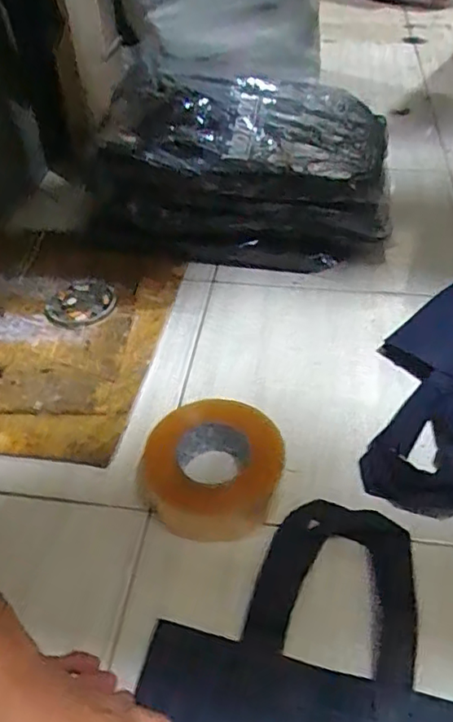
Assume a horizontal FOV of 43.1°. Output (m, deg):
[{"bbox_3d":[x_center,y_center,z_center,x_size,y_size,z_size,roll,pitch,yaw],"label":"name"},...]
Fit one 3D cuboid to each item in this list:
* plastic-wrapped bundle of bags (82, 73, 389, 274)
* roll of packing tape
[{"bbox_3d":[0.038,-0.313,0.929,0.416,0.215,0.284,4,45,7],"label":"plastic-wrapped bundle of bags"},{"bbox_3d":[-0.019,0.110,0.605,0.149,0.059,0.136,-2,44,1],"label":"roll of packing tape"}]

